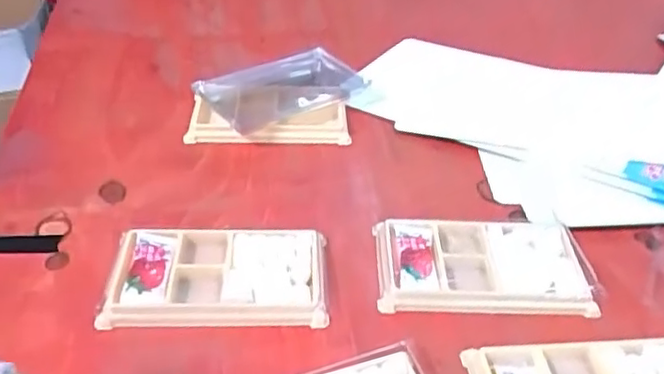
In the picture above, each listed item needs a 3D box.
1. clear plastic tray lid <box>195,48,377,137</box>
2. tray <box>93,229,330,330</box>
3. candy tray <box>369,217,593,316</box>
[{"bbox_3d":[-0.038,-0.084,0.572,0.148,0.028,0.075,-20,43,-26],"label":"clear plastic tray lid"},{"bbox_3d":[-0.071,0.055,0.407,0.132,0.019,0.073,0,38,-3],"label":"tray"},{"bbox_3d":[0.096,0.050,0.422,0.131,0.015,0.074,2,38,-1],"label":"candy tray"}]

